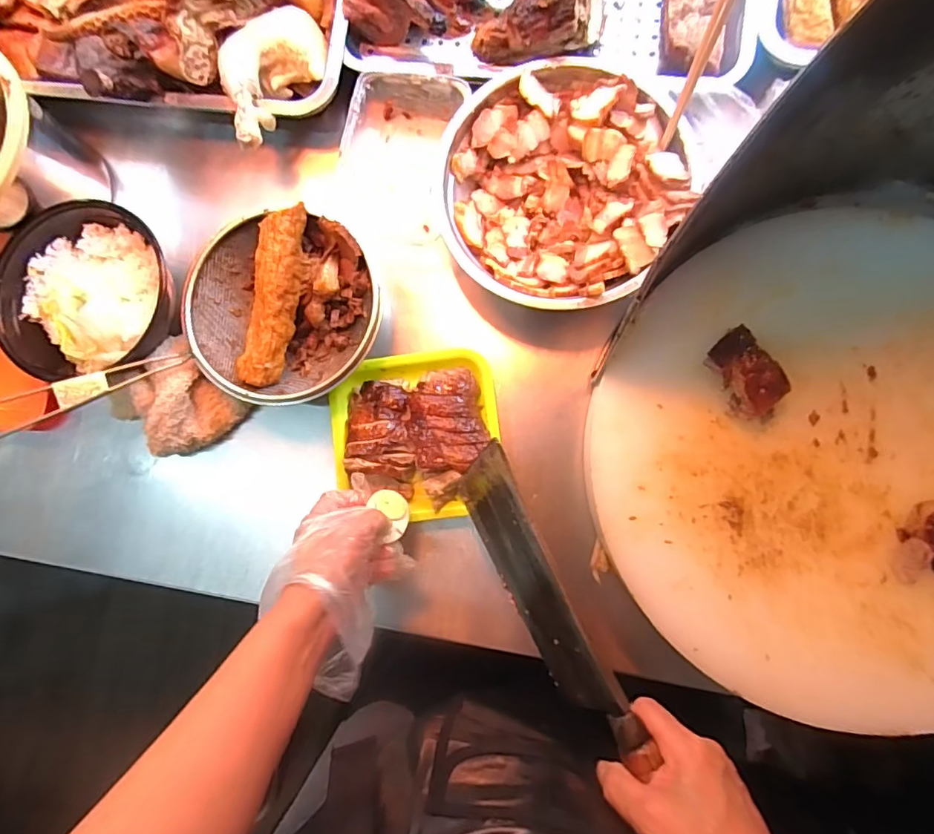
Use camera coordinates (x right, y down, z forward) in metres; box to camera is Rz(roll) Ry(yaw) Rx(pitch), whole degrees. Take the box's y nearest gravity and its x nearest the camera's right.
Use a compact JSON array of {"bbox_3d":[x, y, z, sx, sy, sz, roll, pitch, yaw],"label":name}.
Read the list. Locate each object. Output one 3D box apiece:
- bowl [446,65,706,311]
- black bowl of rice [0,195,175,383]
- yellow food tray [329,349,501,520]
[{"bbox_3d":[0.082,-0.208,0.458,0.203,0.074,0.220,0,85,5],"label":"bowl"},{"bbox_3d":[-0.355,-0.114,0.500,0.155,0.067,0.165,0,87,5],"label":"black bowl of rice"},{"bbox_3d":[-0.048,0.017,0.480,0.152,0.042,0.149,-7,86,5],"label":"yellow food tray"}]

